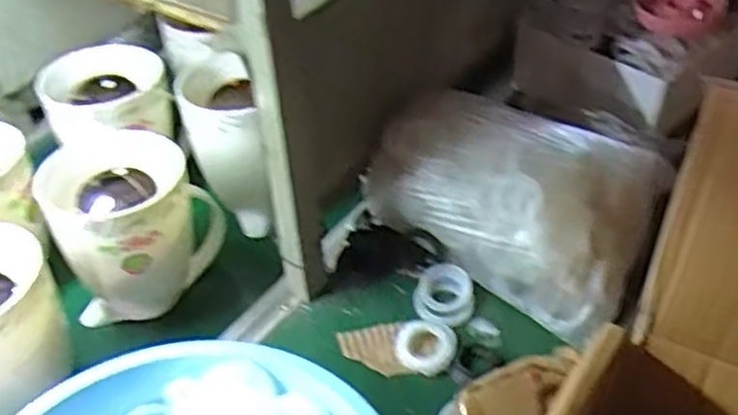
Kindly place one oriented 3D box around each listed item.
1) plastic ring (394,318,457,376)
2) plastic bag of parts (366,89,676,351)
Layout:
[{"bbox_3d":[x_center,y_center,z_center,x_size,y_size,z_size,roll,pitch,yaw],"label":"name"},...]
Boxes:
[{"bbox_3d":[0.062,0.151,0.835,0.064,0.014,0.066,-2,42,2],"label":"plastic ring"},{"bbox_3d":[0.175,-0.029,0.917,0.324,0.137,0.212,29,51,30],"label":"plastic bag of parts"}]

